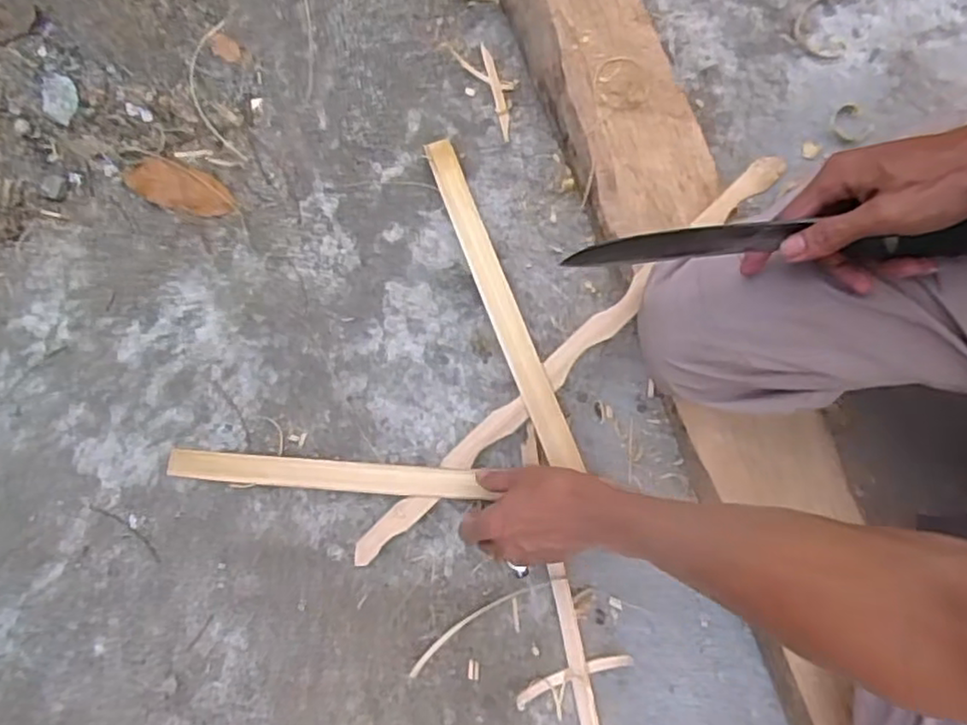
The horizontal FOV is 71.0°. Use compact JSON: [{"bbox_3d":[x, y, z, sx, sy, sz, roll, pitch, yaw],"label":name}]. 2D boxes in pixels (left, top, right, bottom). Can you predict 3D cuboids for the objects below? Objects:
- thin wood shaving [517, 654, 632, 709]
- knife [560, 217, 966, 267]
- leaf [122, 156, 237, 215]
[{"bbox_3d":[0.082,0.287,0.617,0.110,0.024,0.012,-19,80,-2],"label":"thin wood shaving"},{"bbox_3d":[0.211,-0.087,0.452,0.307,0.037,0.037,0,79,20],"label":"knife"},{"bbox_3d":[-0.320,-0.186,0.717,0.112,0.009,0.046,18,81,4],"label":"leaf"}]

